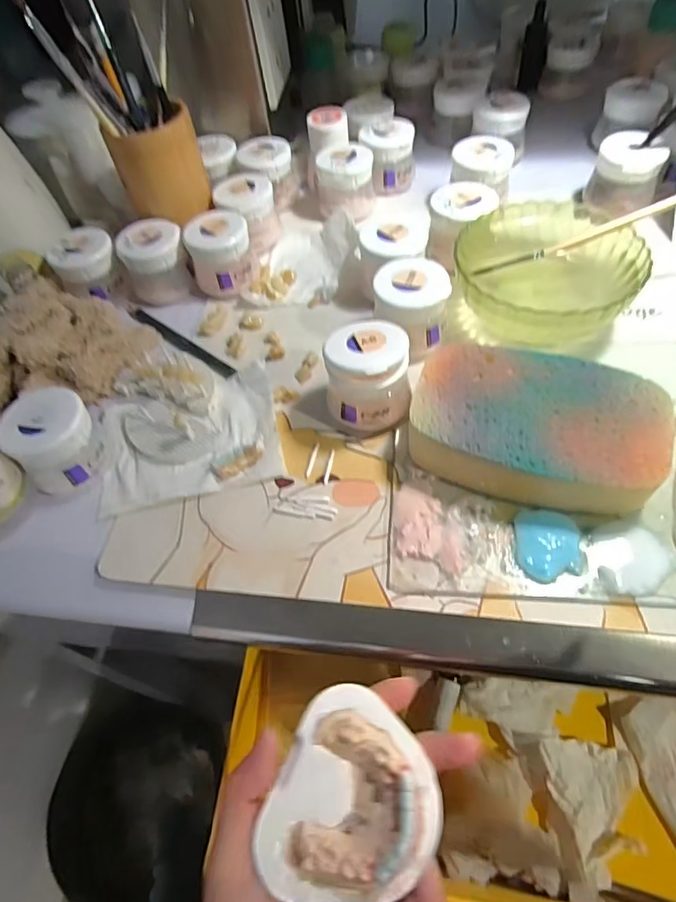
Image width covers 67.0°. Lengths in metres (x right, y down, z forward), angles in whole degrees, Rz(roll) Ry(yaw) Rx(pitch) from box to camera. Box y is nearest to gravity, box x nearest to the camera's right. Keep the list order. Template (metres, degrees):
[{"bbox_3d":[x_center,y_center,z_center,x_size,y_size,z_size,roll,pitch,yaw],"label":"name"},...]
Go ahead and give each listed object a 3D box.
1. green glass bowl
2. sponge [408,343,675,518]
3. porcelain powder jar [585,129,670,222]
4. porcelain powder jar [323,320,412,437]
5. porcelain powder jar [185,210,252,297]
[{"bbox_3d":[0.147,-0.120,0.363,0.120,0.048,0.129,-4,55,4],"label":"green glass bowl"},{"bbox_3d":[0.111,-0.014,0.294,0.133,0.033,0.089,16,59,17],"label":"sponge"},{"bbox_3d":[0.237,-0.227,0.423,0.049,0.049,0.045,-3,55,5],"label":"porcelain powder jar"},{"bbox_3d":[0.019,-0.044,0.319,0.050,0.056,0.048,-3,55,5],"label":"porcelain powder jar"},{"bbox_3d":[-0.094,-0.158,0.412,0.049,0.045,0.046,-2,60,3],"label":"porcelain powder jar"}]

